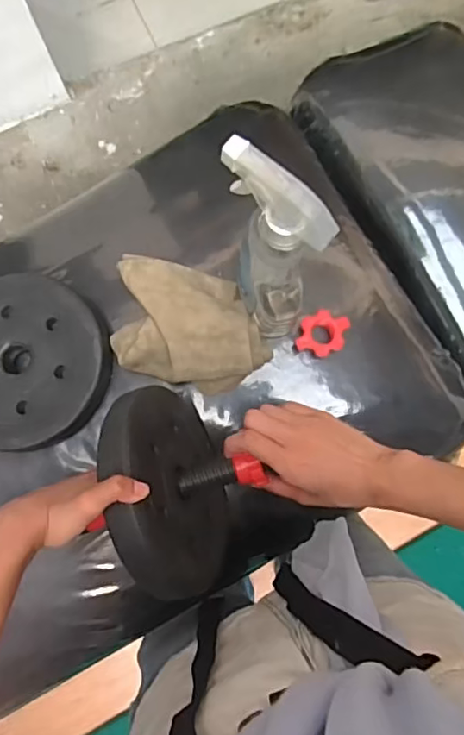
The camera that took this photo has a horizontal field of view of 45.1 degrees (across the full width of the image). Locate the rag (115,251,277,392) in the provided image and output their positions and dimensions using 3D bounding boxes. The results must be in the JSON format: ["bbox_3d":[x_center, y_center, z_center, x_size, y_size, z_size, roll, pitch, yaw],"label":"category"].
[{"bbox_3d":[-0.043,-0.043,0.535,0.164,0.045,0.114,16,81,1],"label":"rag"}]

